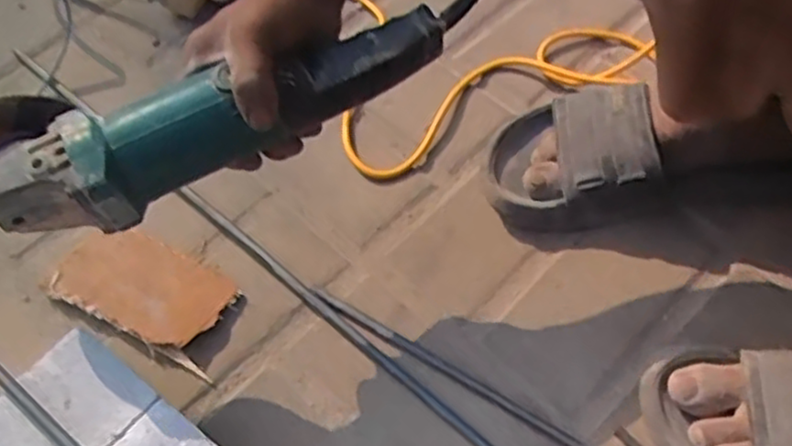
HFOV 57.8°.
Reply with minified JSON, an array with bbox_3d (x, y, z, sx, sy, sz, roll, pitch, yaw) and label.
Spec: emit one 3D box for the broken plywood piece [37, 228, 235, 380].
[{"bbox_3d":[-0.207,0.053,0.590,0.150,0.010,0.079,24,60,15],"label":"broken plywood piece"}]

